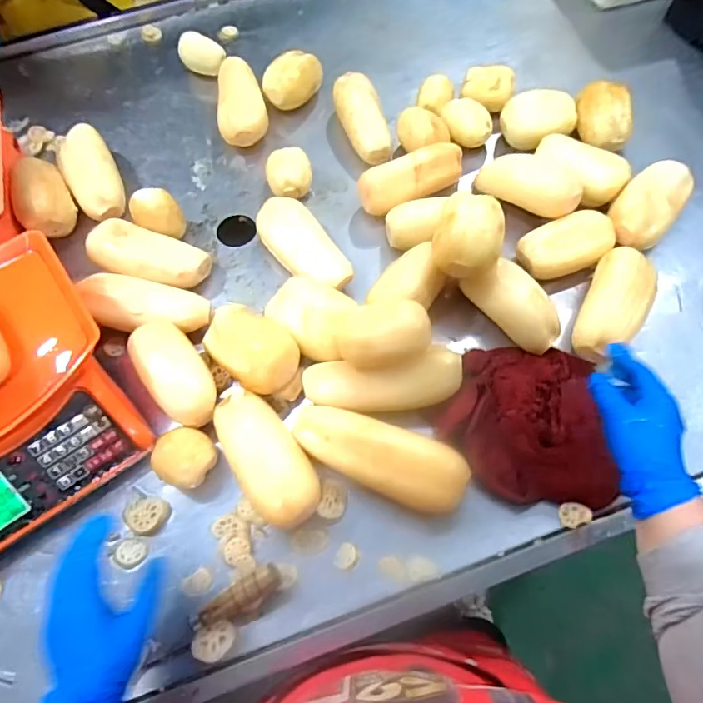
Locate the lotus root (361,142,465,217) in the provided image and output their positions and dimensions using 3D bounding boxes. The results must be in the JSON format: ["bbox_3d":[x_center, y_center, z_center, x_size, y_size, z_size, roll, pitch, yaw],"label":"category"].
[{"bbox_3d":[0.091,-0.249,0.719,0.166,0.063,0.058,-26,66,-10],"label":"lotus root"}]

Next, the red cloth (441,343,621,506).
[{"bbox_3d":[0.199,0.075,0.570,0.181,0.033,0.182,2,64,4],"label":"red cloth"}]

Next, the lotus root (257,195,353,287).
[{"bbox_3d":[-0.069,-0.139,0.679,0.074,0.051,0.171,-32,67,-12],"label":"lotus root"}]

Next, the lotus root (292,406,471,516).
[{"bbox_3d":[0.029,0.115,0.549,0.194,0.053,0.072,24,68,14],"label":"lotus root"}]

